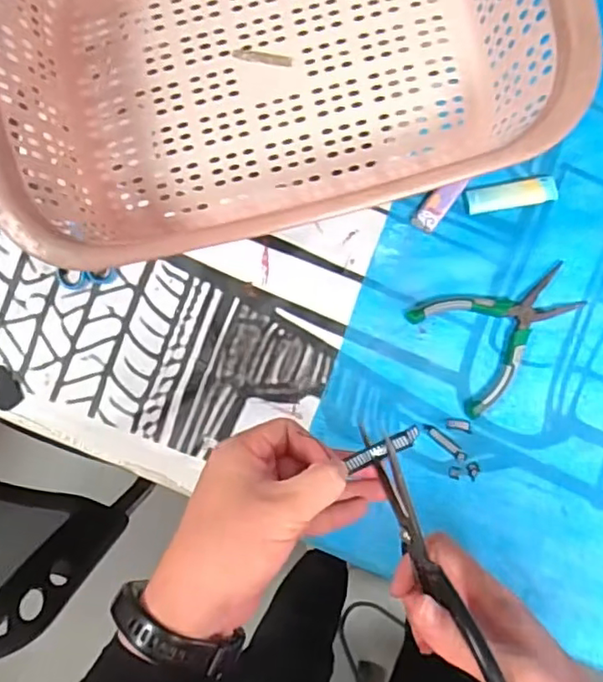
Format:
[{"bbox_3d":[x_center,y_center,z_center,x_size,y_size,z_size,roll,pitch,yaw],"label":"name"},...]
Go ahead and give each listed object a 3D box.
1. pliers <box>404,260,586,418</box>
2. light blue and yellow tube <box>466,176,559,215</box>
[{"bbox_3d":[0.185,-0.017,0.554,0.141,0.018,0.114,-34,87,2],"label":"pliers"},{"bbox_3d":[0.195,-0.136,0.563,0.083,0.009,0.024,-10,88,3],"label":"light blue and yellow tube"}]

